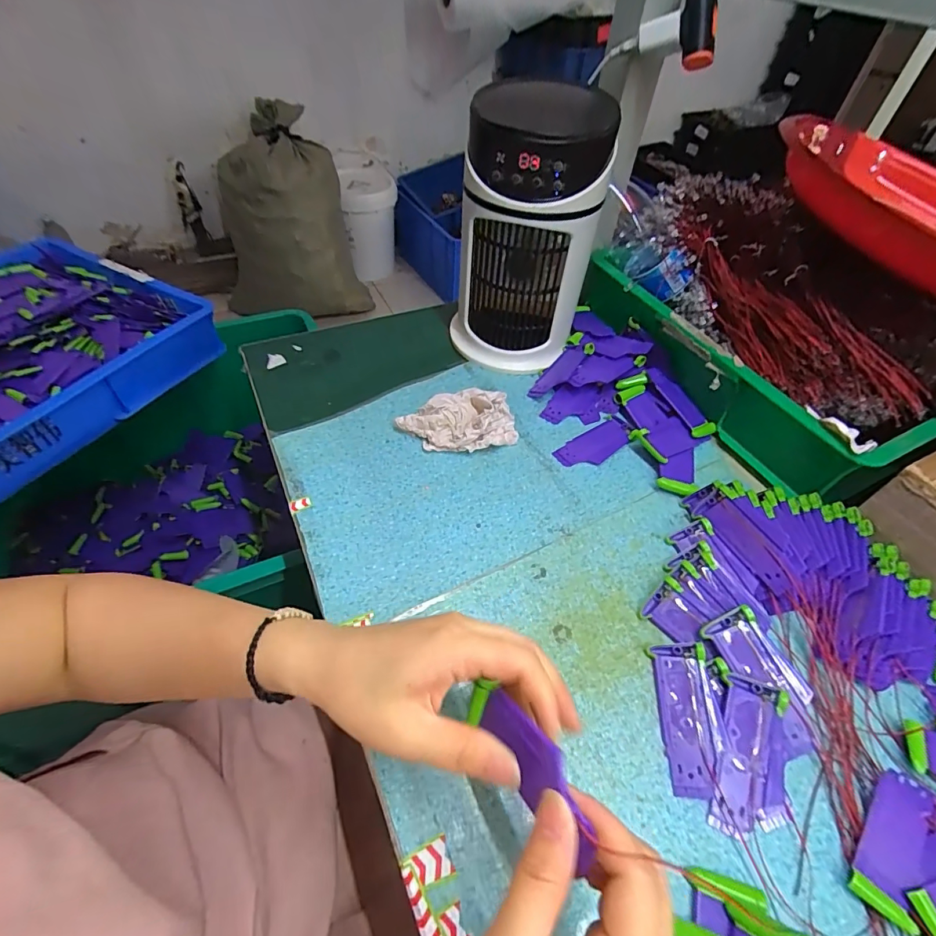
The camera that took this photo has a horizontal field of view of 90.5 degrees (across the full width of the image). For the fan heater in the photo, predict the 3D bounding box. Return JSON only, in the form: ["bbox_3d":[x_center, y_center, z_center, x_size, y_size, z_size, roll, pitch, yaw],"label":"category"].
[{"bbox_3d":[0.059,-0.235,0.477,0.132,0.225,0.131,11,51,5],"label":"fan heater"}]

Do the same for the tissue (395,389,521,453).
[{"bbox_3d":[-0.010,-0.044,0.452,0.108,0.029,0.061,-10,52,-13],"label":"tissue"}]

